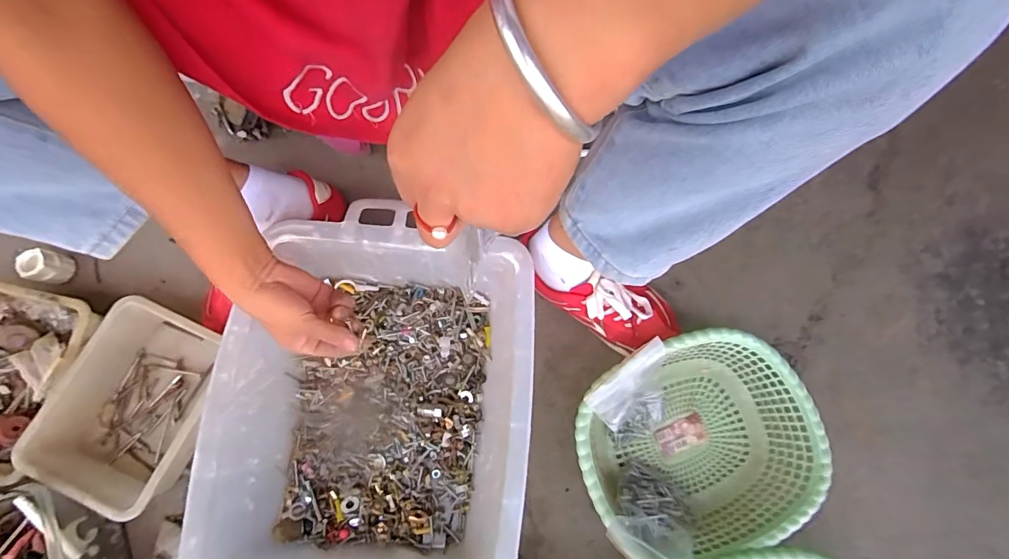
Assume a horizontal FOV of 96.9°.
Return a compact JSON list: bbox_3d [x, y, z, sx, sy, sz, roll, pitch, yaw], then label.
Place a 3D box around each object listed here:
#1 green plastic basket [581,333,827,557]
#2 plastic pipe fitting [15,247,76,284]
[{"bbox_3d":[0.220,0.188,0.531,0.267,0.071,0.222,-15,76,-5],"label":"green plastic basket"},{"bbox_3d":[-0.594,-0.016,0.580,0.032,0.046,0.039,13,76,2],"label":"plastic pipe fitting"}]

